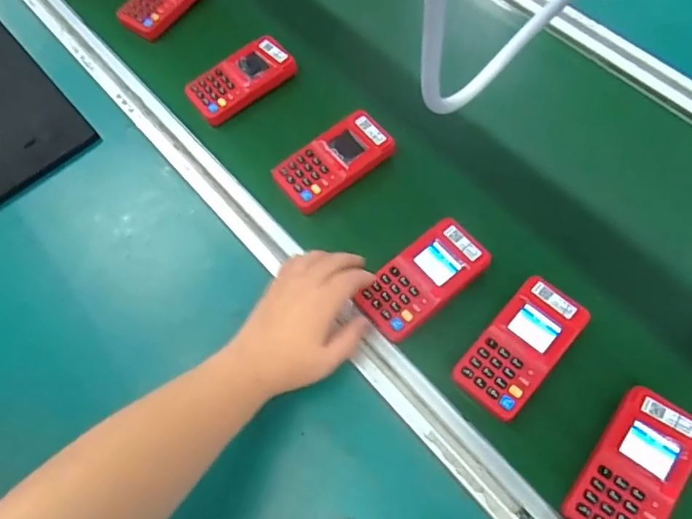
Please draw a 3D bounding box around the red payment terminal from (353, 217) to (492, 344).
[{"bbox_3d":[0.071,0.017,0.501,0.122,0.013,0.063,-39,73,-13],"label":"red payment terminal"}]

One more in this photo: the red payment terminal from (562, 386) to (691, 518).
[{"bbox_3d":[0.227,0.165,0.430,0.064,0.027,0.124,34,73,17],"label":"red payment terminal"}]

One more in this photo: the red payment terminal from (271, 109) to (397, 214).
[{"bbox_3d":[-0.012,-0.105,0.570,0.122,0.017,0.064,-38,69,-12],"label":"red payment terminal"}]

